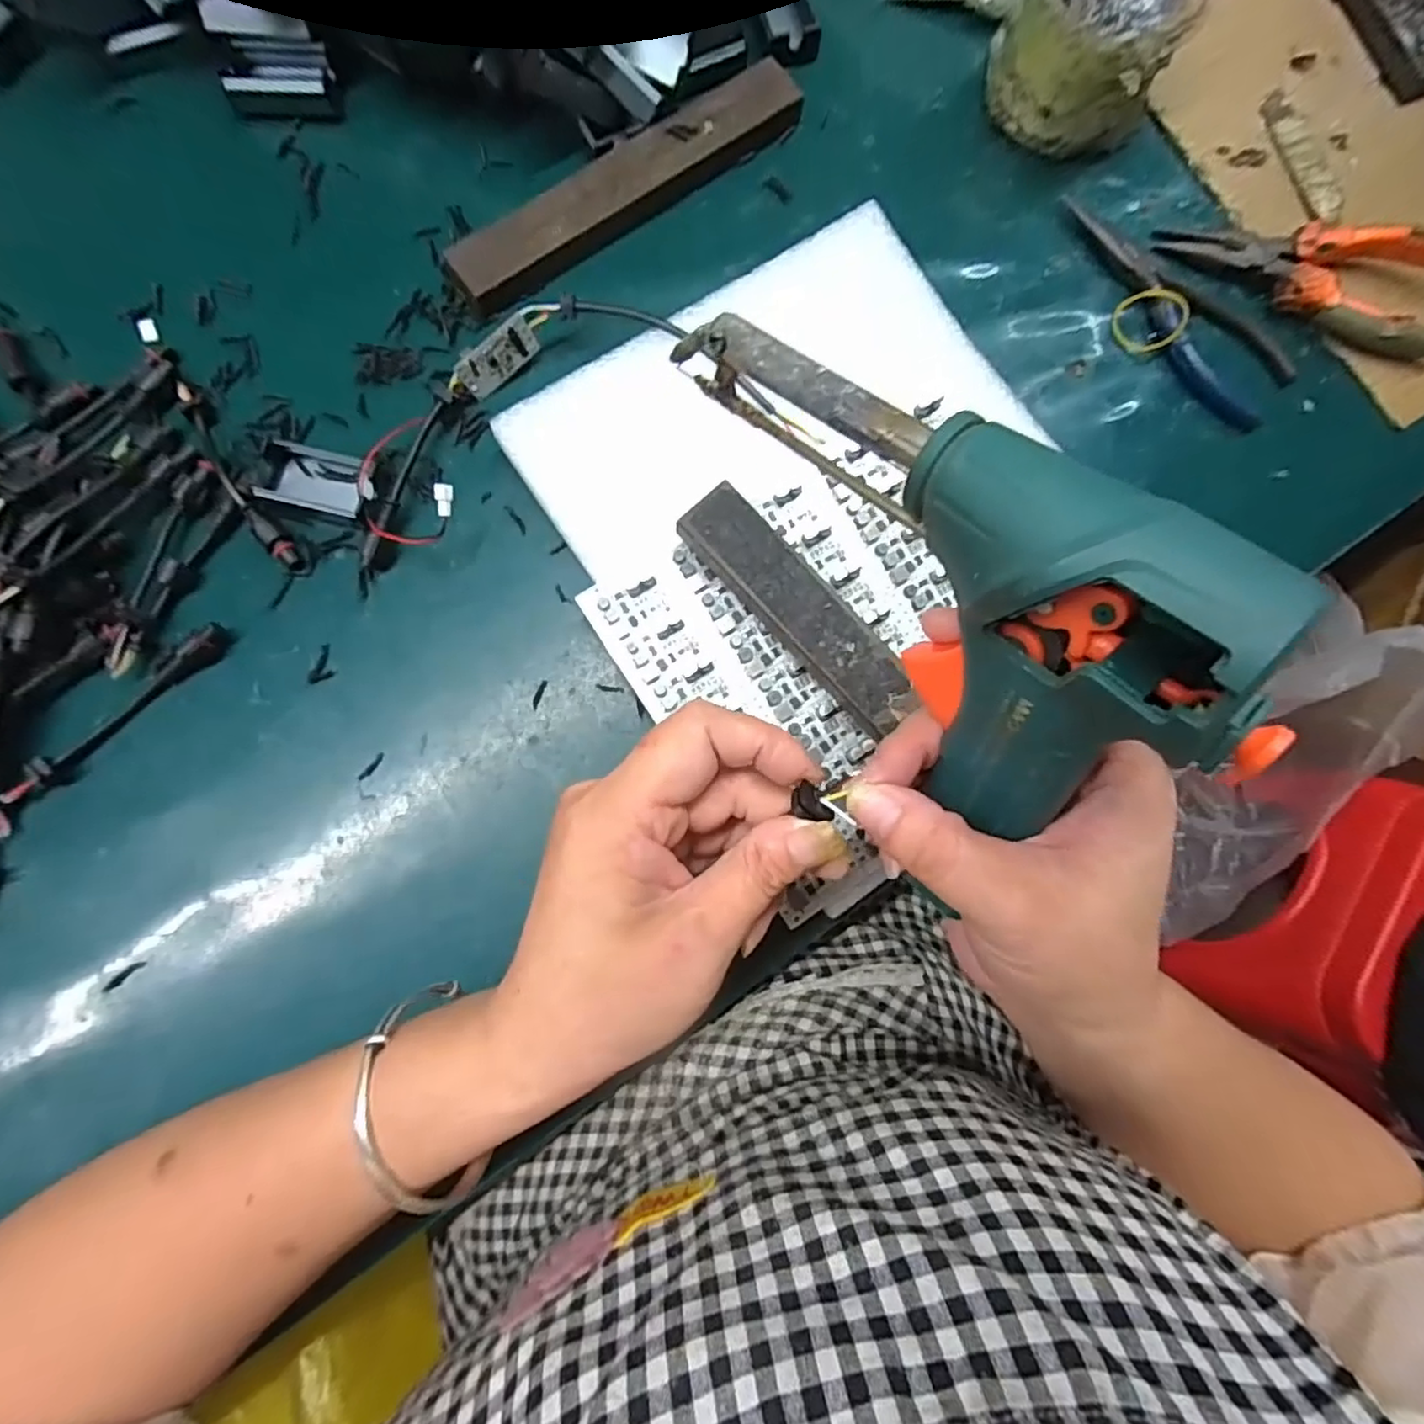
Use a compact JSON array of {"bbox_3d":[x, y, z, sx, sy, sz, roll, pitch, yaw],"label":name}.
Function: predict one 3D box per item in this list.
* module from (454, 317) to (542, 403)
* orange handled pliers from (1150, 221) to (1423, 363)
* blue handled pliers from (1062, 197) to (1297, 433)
[{"bbox_3d":[-0.103,-0.172,0.316,0.041,0.023,0.009,-38,86,-7],"label":"module"},{"bbox_3d":[0.328,-0.246,0.348,0.152,0.028,0.057,33,82,2],"label":"orange handled pliers"},{"bbox_3d":[0.244,-0.217,0.351,0.153,0.011,0.049,41,82,3],"label":"blue handled pliers"}]

